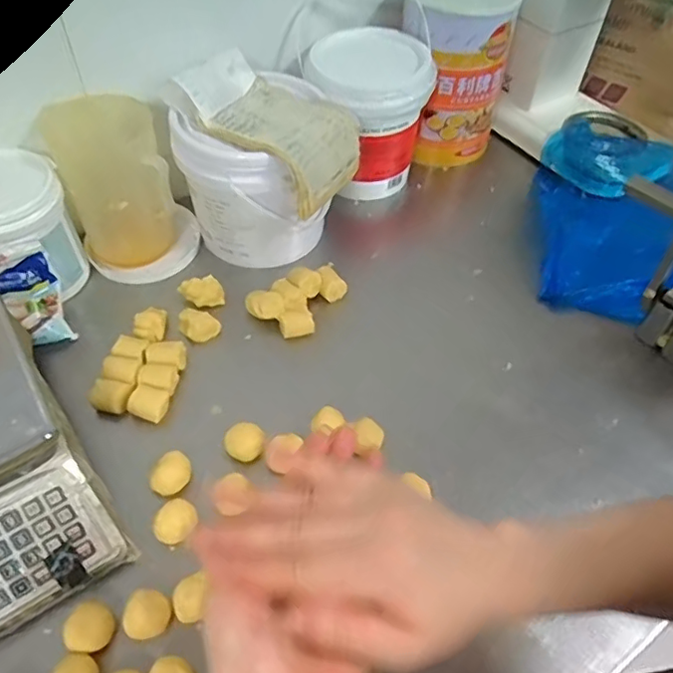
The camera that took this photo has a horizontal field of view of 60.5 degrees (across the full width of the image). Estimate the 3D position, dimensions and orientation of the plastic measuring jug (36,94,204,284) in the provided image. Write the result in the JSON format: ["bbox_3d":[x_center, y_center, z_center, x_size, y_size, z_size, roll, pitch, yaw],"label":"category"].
[{"bbox_3d":[-0.281,-0.192,0.782,0.159,0.209,0.128,-18,55,-16],"label":"plastic measuring jug"}]

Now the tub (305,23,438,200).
[{"bbox_3d":[0.047,-0.336,0.898,0.182,0.204,0.155,-11,53,-11],"label":"tub"}]

